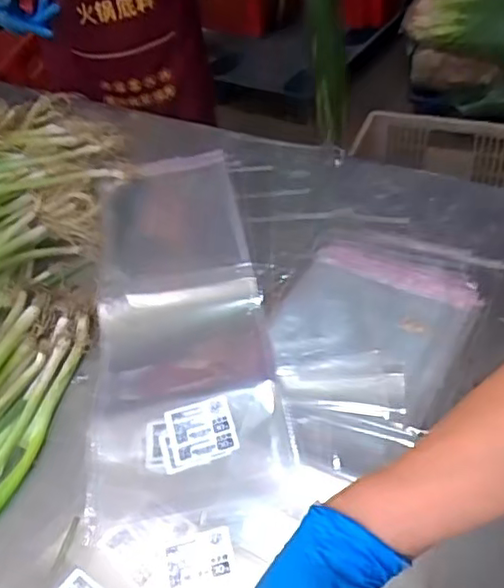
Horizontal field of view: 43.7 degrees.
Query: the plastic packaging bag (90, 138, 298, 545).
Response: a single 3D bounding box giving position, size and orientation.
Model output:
[{"bbox_3d":[-0.089,-0.009,0.752,0.185,0.011,0.573,-7,42,-3],"label":"plastic packaging bag"}]

